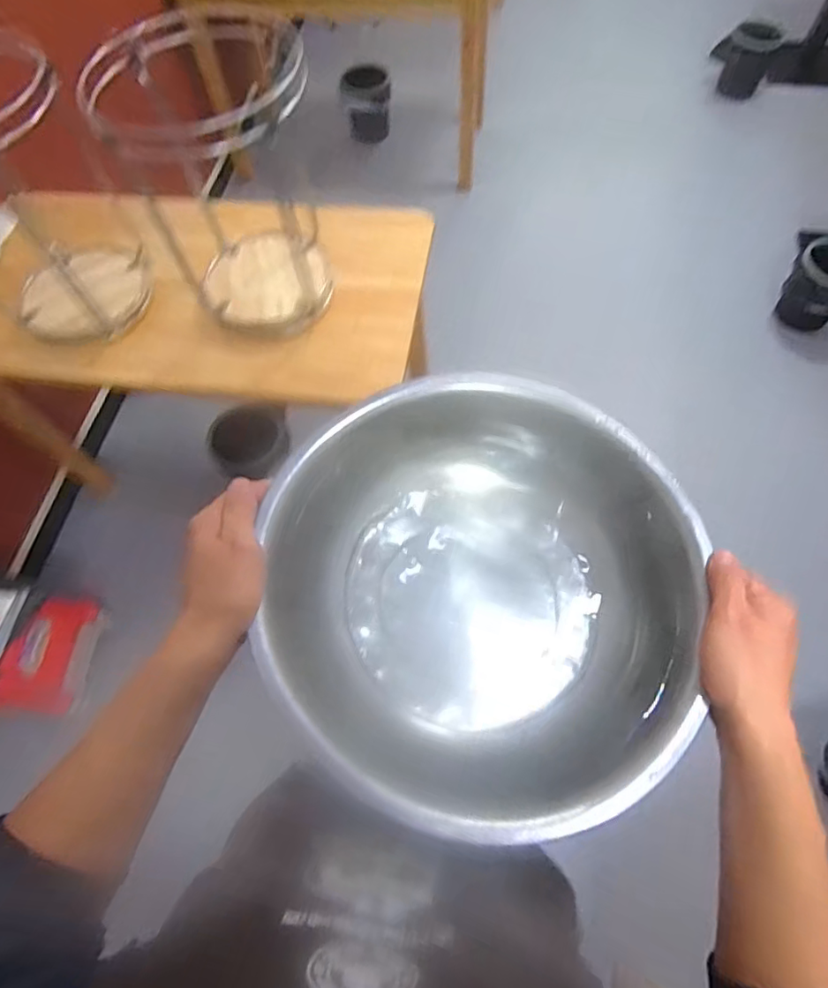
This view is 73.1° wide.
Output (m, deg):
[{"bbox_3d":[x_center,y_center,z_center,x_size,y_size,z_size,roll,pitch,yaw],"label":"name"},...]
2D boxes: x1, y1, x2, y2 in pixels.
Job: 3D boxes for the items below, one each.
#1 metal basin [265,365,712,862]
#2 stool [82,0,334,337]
[{"bbox_3d":[0.056,0.080,0.497,0.353,0.113,0.366,-1,64,3],"label":"metal basin"},{"bbox_3d":[-0.335,-0.568,1.070,0.306,0.414,0.300,-21,65,-7],"label":"stool"}]

